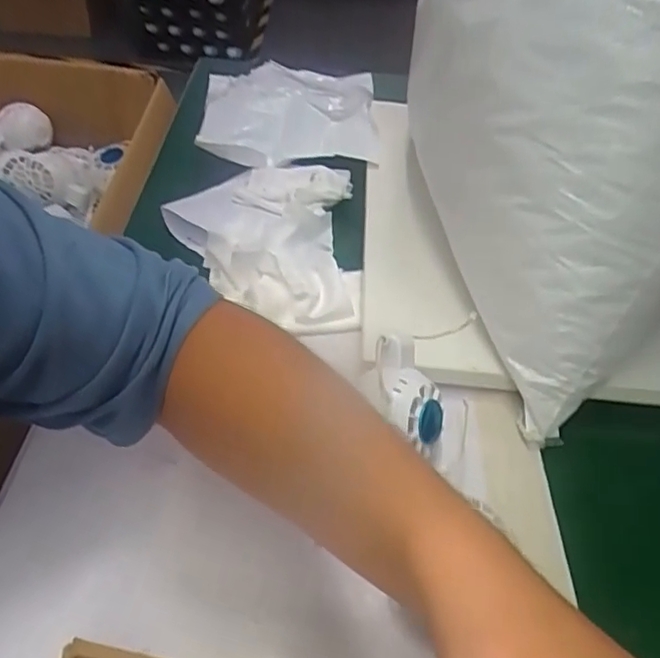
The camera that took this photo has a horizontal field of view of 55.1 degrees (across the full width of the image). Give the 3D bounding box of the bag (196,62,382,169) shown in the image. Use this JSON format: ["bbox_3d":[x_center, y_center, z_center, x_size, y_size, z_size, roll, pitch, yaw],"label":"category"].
[{"bbox_3d":[-0.043,-0.246,0.696,0.192,0.037,0.224,1,46,-5],"label":"bag"}]

